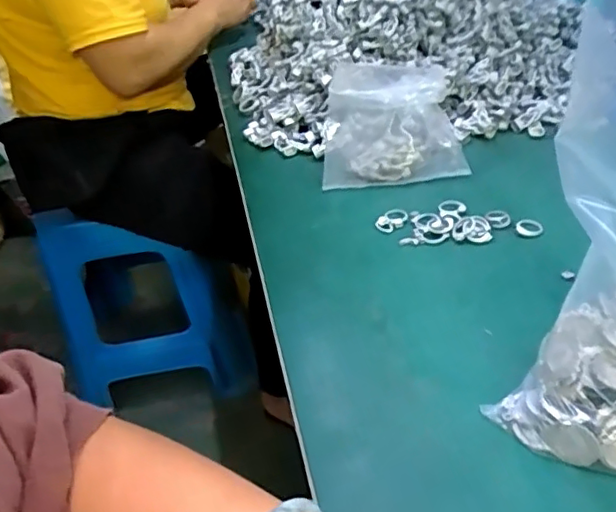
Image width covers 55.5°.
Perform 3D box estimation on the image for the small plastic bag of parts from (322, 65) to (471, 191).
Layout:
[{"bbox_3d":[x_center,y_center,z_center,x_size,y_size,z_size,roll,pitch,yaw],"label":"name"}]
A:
[{"bbox_3d":[0.085,-0.147,0.608,0.141,0.087,0.137,-3,37,4],"label":"small plastic bag of parts"}]

